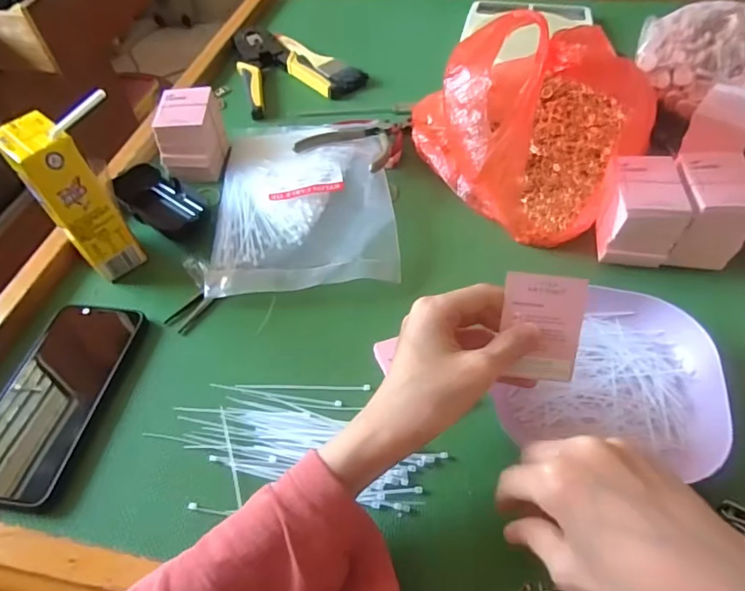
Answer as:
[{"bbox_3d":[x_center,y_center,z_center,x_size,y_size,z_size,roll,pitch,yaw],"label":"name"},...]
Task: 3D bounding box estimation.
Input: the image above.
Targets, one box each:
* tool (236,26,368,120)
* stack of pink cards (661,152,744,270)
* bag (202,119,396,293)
[{"bbox_3d":[-0.107,-0.298,0.661,0.142,0.021,0.189,-22,54,-11],"label":"tool"},{"bbox_3d":[0.273,-0.069,0.424,0.053,0.066,0.069,4,53,8],"label":"stack of pink cards"},{"bbox_3d":[-0.065,-0.099,0.493,0.160,0.017,0.226,-6,52,1],"label":"bag"}]

